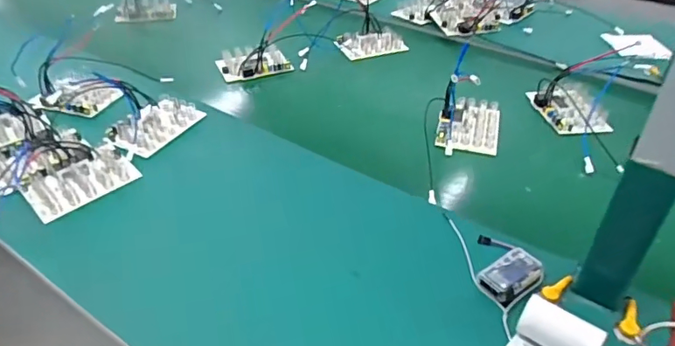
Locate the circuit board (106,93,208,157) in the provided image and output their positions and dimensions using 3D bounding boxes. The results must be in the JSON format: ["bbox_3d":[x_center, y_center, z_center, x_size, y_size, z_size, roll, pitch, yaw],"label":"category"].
[{"bbox_3d":[-0.265,-0.074,0.743,0.080,0.019,0.125,21,42,21],"label":"circuit board"}]

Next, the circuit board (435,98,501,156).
[{"bbox_3d":[0.198,-0.073,0.766,0.087,0.023,0.123,10,39,9],"label":"circuit board"}]

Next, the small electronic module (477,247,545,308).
[{"bbox_3d":[0.181,0.106,0.523,0.064,0.019,0.043,-23,45,-28],"label":"small electronic module"}]

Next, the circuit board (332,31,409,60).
[{"bbox_3d":[0.065,-0.253,0.999,0.129,0.018,0.069,-14,42,-20],"label":"circuit board"}]

